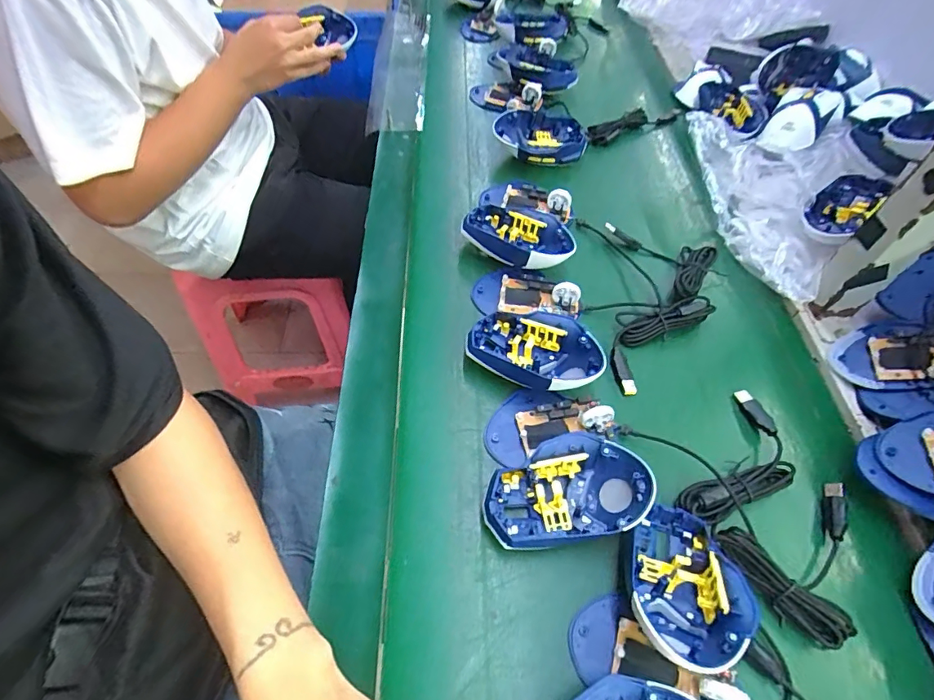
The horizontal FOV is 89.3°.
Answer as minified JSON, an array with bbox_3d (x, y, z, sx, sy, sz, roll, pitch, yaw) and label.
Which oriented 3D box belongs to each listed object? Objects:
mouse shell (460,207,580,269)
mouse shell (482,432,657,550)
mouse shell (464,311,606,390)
[{"bbox_3d":[0.057,-0.121,0.511,0.116,0.041,0.075,25,58,14],"label":"mouse shell"},{"bbox_3d":[0.074,0.107,0.358,0.120,0.040,0.073,-6,56,-6],"label":"mouse shell"},{"bbox_3d":[0.061,0.001,0.430,0.116,0.038,0.072,18,57,9],"label":"mouse shell"}]

